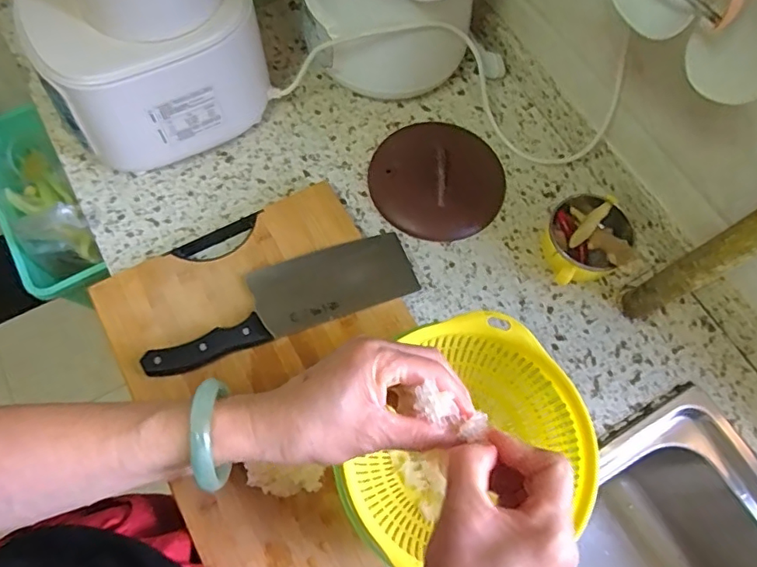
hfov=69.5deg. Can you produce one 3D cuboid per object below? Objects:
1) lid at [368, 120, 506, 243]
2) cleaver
[{"bbox_3d":[0.079,-0.139,0.683,0.163,0.028,0.175,1,68,-3],"label":"lid"},{"bbox_3d":[-0.103,0.018,0.592,0.291,0.013,0.087,-19,62,-13],"label":"cleaver"}]

